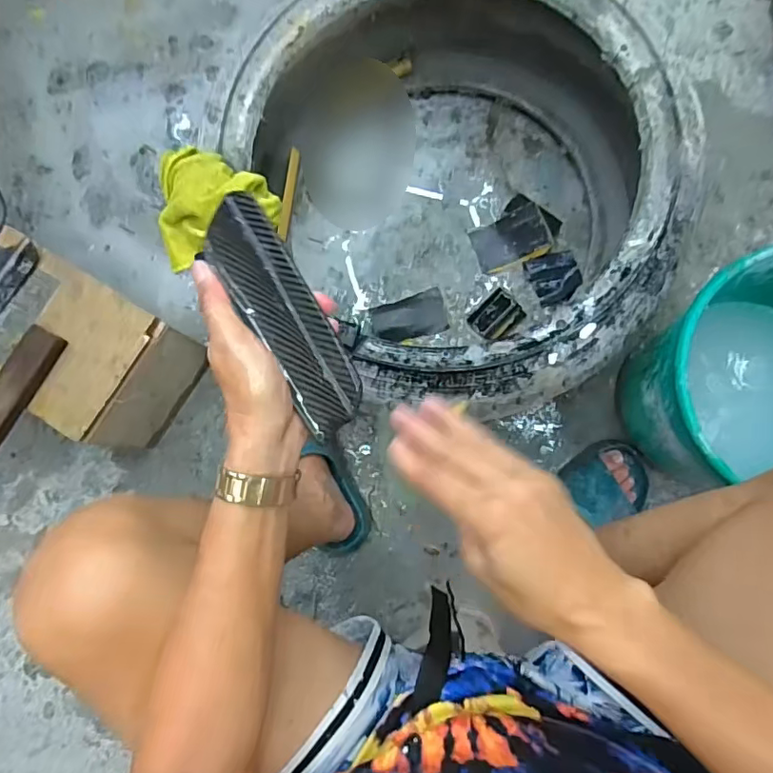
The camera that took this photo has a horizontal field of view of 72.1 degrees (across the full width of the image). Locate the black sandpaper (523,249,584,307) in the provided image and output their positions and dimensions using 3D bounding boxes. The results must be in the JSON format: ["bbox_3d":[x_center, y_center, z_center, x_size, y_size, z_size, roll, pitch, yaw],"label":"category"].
[{"bbox_3d":[0.257,-0.166,0.807,0.071,0.015,0.078,-17,83,2],"label":"black sandpaper"}]

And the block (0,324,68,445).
[{"bbox_3d":[-0.451,0.003,0.640,0.046,0.020,0.161,30,86,6],"label":"block"}]

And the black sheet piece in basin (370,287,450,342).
[{"bbox_3d":[0.036,-0.108,0.822,0.113,0.009,0.066,-15,83,2],"label":"black sheet piece in basin"}]

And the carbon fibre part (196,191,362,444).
[{"bbox_3d":[-0.070,-0.050,0.360,0.047,0.021,0.174,-28,89,0],"label":"carbon fibre part"}]

